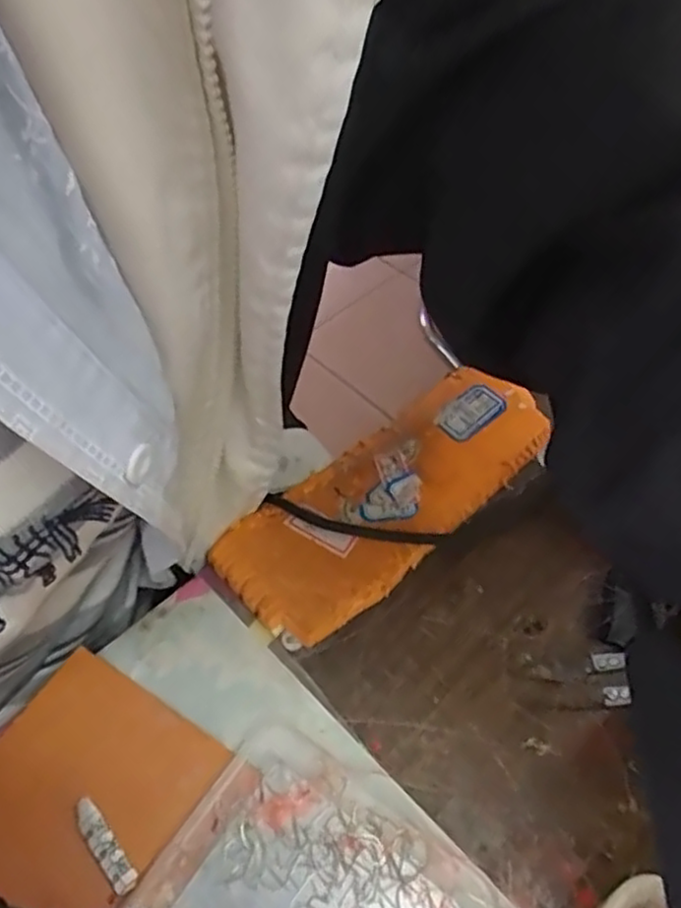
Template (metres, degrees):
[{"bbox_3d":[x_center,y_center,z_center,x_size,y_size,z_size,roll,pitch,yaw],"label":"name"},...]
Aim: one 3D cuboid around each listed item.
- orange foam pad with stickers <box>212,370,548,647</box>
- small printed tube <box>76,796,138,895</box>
[{"bbox_3d":[0.024,0.020,0.338,0.170,0.020,0.070,-35,61,-22],"label":"orange foam pad with stickers"},{"bbox_3d":[-0.087,0.143,0.255,0.009,0.004,0.037,-38,62,-23],"label":"small printed tube"}]

